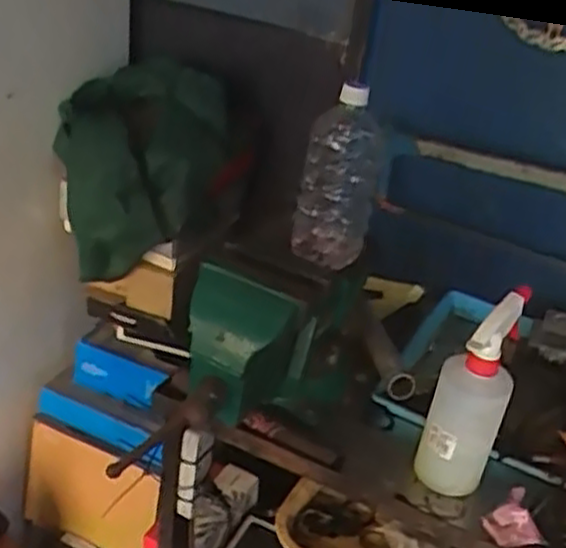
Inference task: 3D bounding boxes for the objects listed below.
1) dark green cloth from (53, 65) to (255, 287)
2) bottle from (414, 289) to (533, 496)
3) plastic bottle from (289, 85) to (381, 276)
[{"bbox_3d":[-0.191,-0.151,1.112,0.257,0.253,0.201,1,31,-12],"label":"dark green cloth"},{"bbox_3d":[0.189,0.129,0.792,0.075,0.222,0.068,13,31,8],"label":"bottle"},{"bbox_3d":[0.066,-0.099,0.871,0.095,0.209,0.095,9,31,2],"label":"plastic bottle"}]

